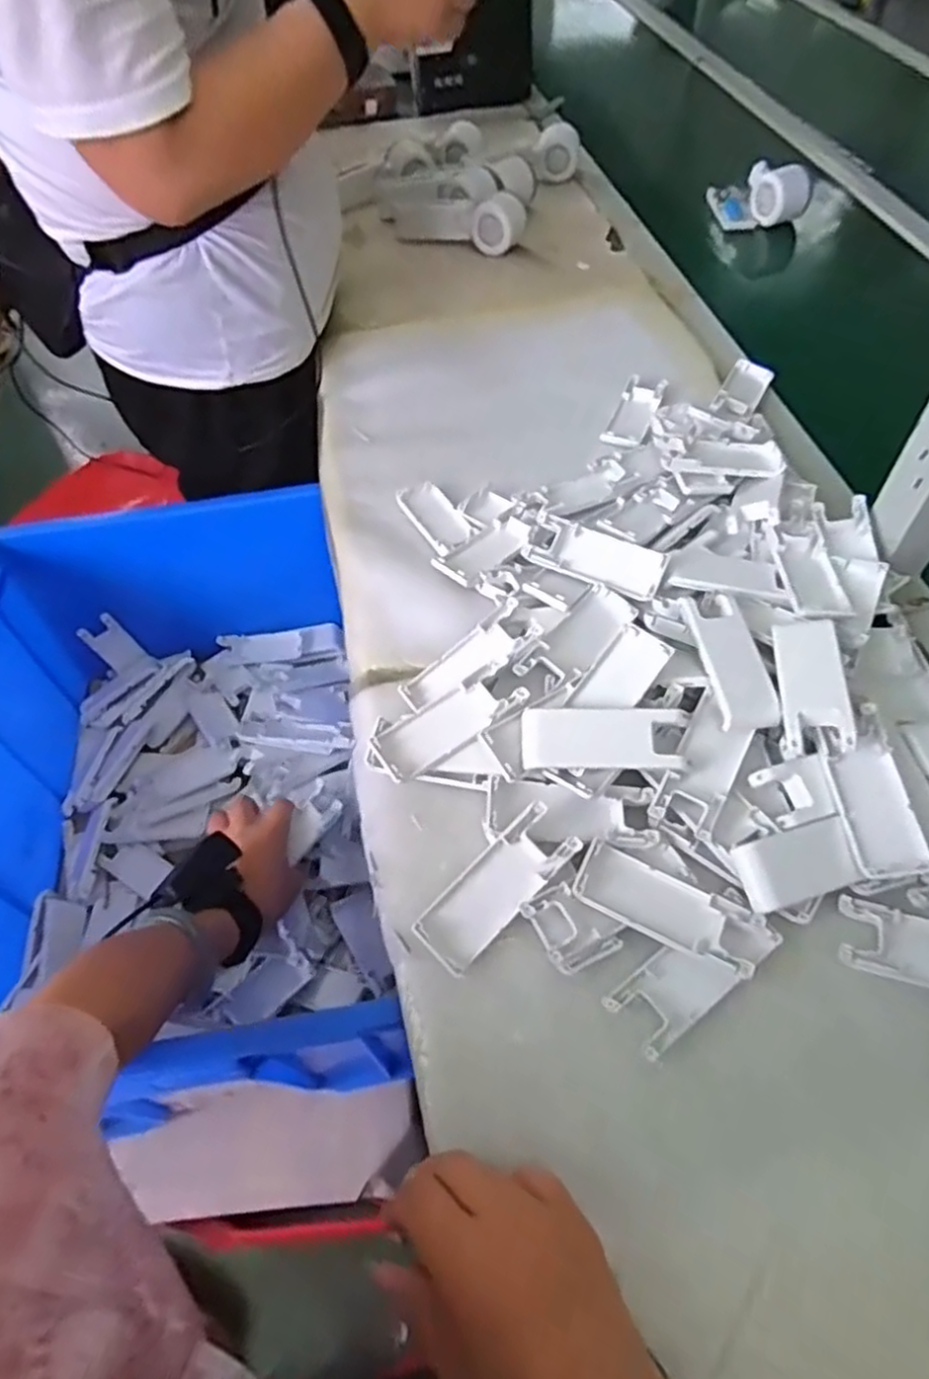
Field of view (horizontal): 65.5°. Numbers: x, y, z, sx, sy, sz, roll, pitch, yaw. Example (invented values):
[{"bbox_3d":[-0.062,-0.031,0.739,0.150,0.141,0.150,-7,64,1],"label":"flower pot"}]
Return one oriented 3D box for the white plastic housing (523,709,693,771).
[{"bbox_3d":[0.088,0.030,0.455,0.100,0.005,0.039,-1,70,3],"label":"white plastic housing"}]

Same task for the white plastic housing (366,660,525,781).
[{"bbox_3d":[-0.010,0.021,0.479,0.101,0.019,0.040,-28,59,-16],"label":"white plastic housing"}]

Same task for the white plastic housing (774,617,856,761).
[{"bbox_3d":[0.223,-0.001,0.465,0.039,0.023,0.096,-13,49,28],"label":"white plastic housing"}]

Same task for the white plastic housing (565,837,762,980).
[{"bbox_3d":[0.117,0.124,0.419,0.103,0.011,0.041,21,59,16],"label":"white plastic housing"}]

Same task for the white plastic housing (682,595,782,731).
[{"bbox_3d":[0.178,-0.019,0.488,0.039,0.019,0.096,-8,56,-4],"label":"white plastic housing"}]

